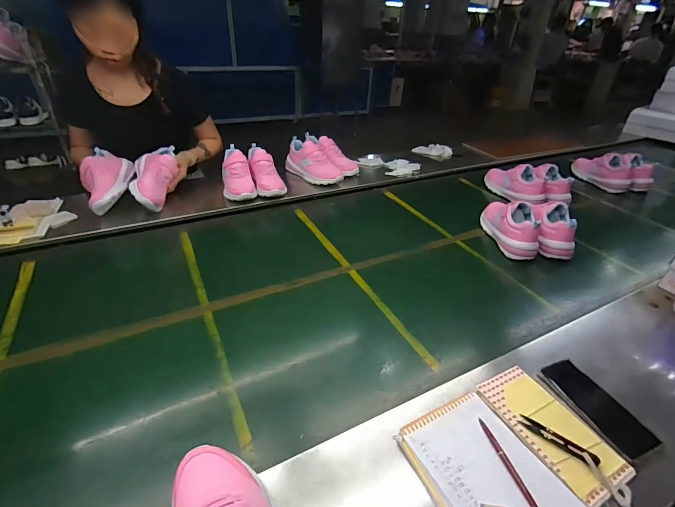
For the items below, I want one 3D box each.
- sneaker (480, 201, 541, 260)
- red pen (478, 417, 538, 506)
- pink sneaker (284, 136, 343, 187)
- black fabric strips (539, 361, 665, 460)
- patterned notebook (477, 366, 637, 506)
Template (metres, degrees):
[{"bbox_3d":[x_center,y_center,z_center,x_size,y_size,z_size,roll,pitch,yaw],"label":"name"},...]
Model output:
[{"bbox_3d":[0.494,-0.093,1.001,0.102,0.113,0.240,5,35,2],"label":"sneaker"},{"bbox_3d":[0.231,0.287,0.466,0.010,0.006,0.146,-7,36,-15],"label":"red pen"},{"bbox_3d":[-0.083,-0.321,1.239,0.109,0.099,0.234,-20,41,-30],"label":"pink sneaker"},{"bbox_3d":[0.405,0.233,0.548,0.059,0.016,0.154,-11,37,-20],"label":"black fabric strips"},{"bbox_3d":[0.319,0.256,0.528,0.112,0.012,0.192,-13,38,-22],"label":"patterned notebook"}]

